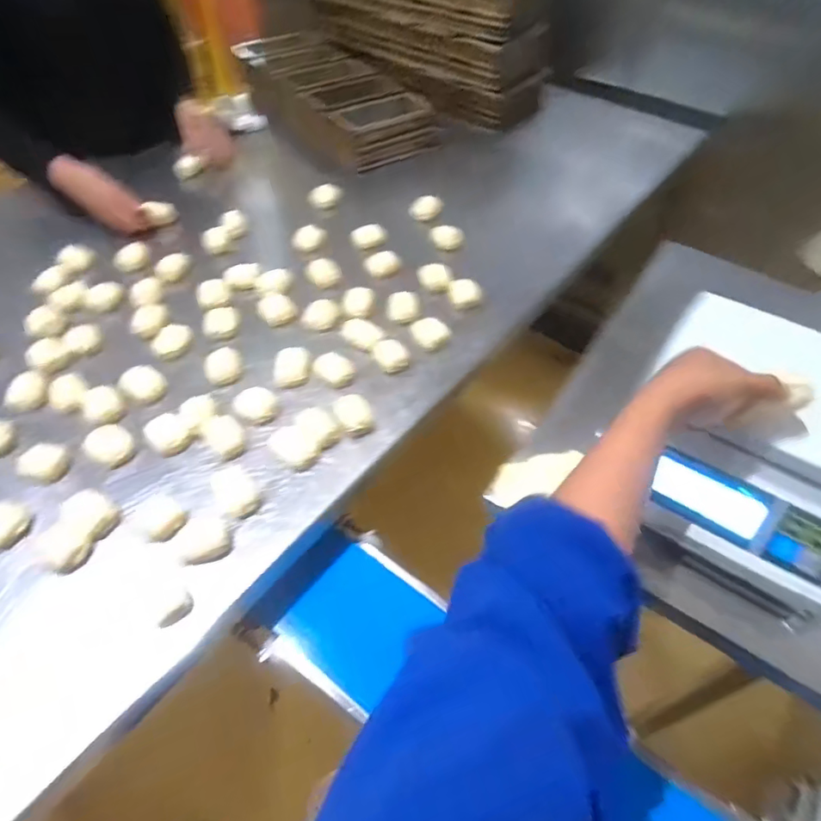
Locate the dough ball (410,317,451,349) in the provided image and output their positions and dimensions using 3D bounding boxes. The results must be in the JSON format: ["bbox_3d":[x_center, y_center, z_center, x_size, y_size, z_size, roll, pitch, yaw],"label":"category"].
[{"bbox_3d":[0.031,-0.124,0.871,0.049,0.031,0.050,-19,54,-16],"label":"dough ball"}]

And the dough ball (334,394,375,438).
[{"bbox_3d":[-0.080,0.003,0.767,0.047,0.026,0.071,-14,53,-12],"label":"dough ball"}]

